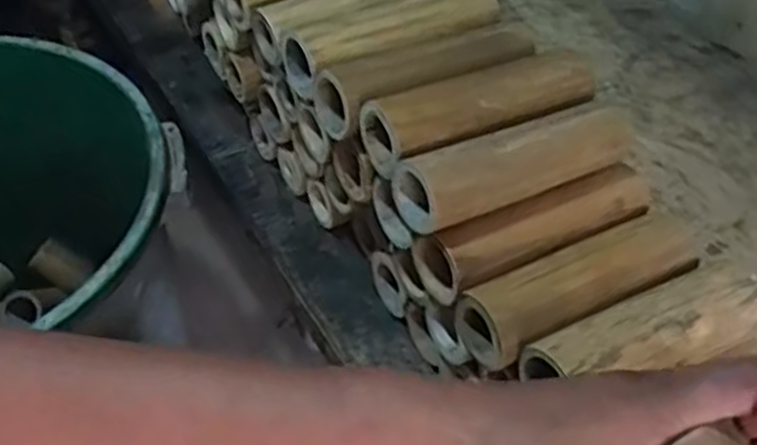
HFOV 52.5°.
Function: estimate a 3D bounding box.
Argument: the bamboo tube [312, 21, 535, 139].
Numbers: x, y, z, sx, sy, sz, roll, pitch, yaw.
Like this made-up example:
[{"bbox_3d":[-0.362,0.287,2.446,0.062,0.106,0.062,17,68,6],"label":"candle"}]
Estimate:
[{"bbox_3d":[0.042,-0.109,0.598,0.171,0.051,0.056,-17,53,-19],"label":"bamboo tube"}]

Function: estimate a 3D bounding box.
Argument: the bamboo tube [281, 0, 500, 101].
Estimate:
[{"bbox_3d":[0.017,-0.148,0.630,0.181,0.051,0.067,-20,54,-21],"label":"bamboo tube"}]

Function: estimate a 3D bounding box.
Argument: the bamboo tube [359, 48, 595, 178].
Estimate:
[{"bbox_3d":[0.076,-0.083,0.569,0.180,0.044,0.060,-22,54,-22],"label":"bamboo tube"}]

